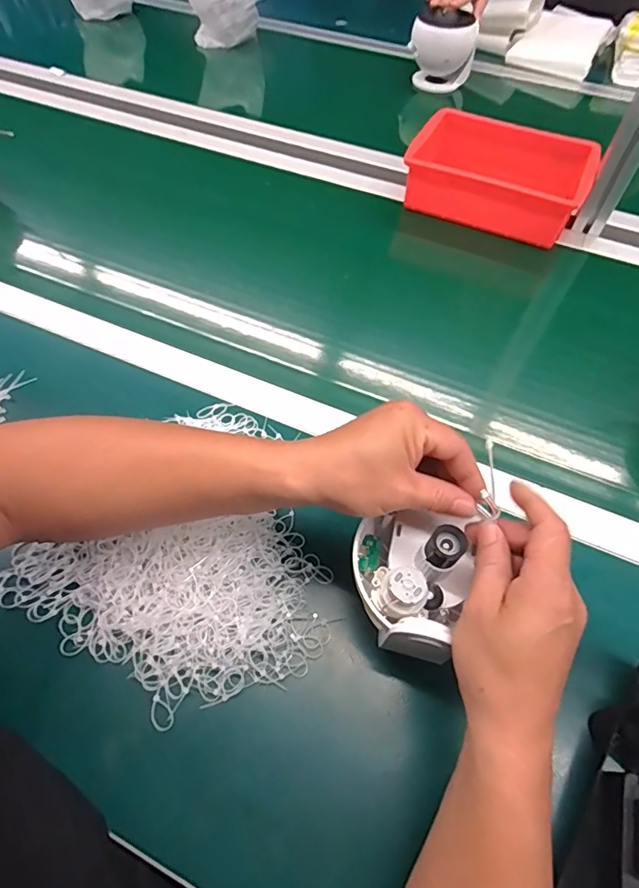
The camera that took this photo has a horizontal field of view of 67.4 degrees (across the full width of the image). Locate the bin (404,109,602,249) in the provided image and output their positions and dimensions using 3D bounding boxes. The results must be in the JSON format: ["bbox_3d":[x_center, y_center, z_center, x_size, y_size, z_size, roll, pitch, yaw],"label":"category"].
[{"bbox_3d":[0.255,-0.383,0.699,0.240,0.083,0.156,23,61,13],"label":"bin"}]

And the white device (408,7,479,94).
[{"bbox_3d":[0.234,-0.737,0.907,0.099,0.111,0.098,0,58,-1],"label":"white device"}]

